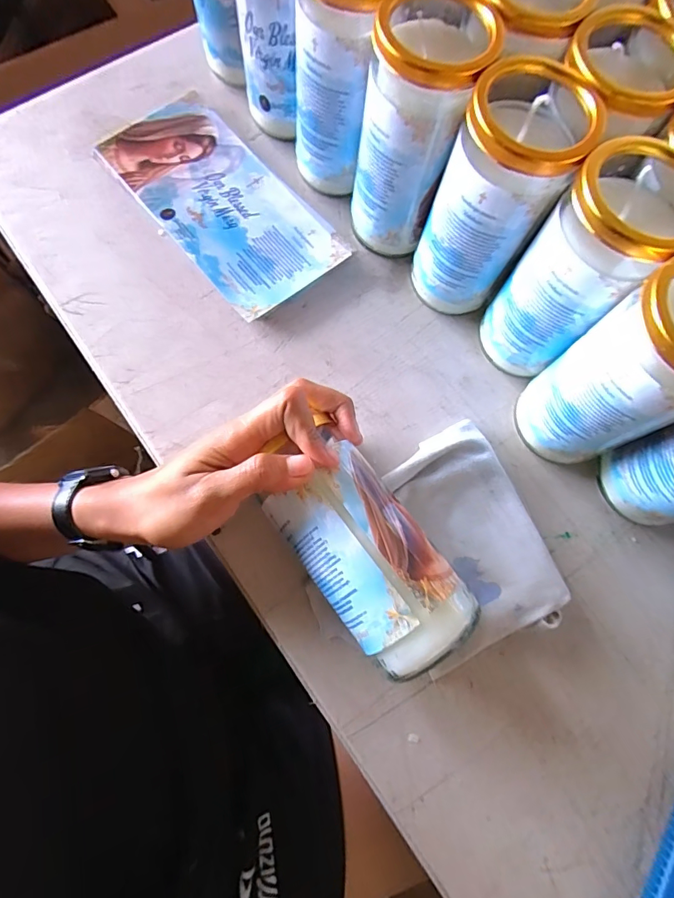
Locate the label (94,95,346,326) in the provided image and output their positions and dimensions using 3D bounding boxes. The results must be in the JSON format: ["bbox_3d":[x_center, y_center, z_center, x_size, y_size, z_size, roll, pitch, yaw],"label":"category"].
[{"bbox_3d":[-0.093,-0.203,0.357,0.102,0.008,0.204,-40,80,-11],"label":"label"}]

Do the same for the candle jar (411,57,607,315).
[{"bbox_3d":[0.101,-0.157,0.284,0.063,0.130,0.071,31,76,6],"label":"candle jar"}]

